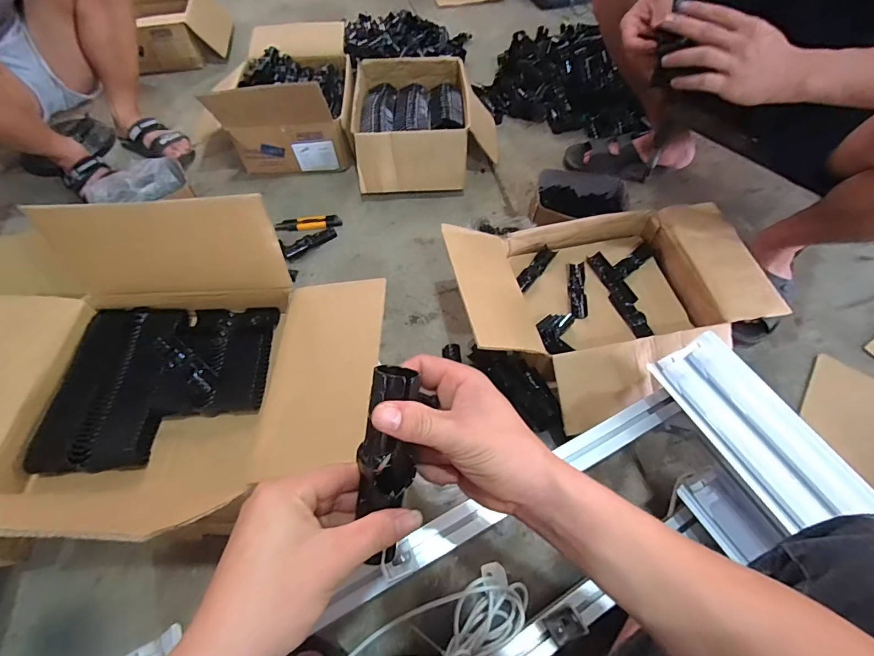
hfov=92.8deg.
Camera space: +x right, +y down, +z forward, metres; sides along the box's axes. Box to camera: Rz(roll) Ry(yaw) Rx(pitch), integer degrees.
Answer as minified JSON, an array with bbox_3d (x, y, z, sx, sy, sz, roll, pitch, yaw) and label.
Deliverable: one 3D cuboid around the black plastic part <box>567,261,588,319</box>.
[{"bbox_3d":[0.272,-0.072,0.805,0.032,0.011,0.128,5,59,3],"label":"black plastic part"}]

